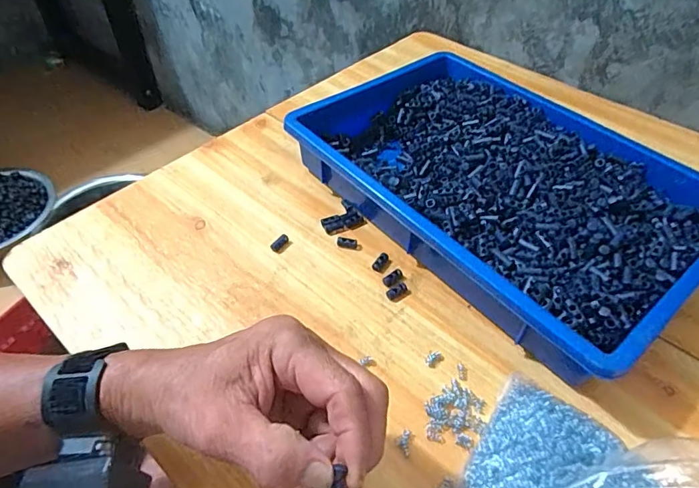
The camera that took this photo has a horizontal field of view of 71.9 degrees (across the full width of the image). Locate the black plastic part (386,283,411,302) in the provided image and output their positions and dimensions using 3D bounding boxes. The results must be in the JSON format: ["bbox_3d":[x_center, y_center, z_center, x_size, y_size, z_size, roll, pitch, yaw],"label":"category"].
[{"bbox_3d":[0.042,0.042,0.413,0.019,0.004,0.013,-24,53,-21],"label":"black plastic part"}]

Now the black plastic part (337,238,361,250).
[{"bbox_3d":[0.000,-0.001,0.447,0.023,0.004,0.012,10,49,8],"label":"black plastic part"}]

